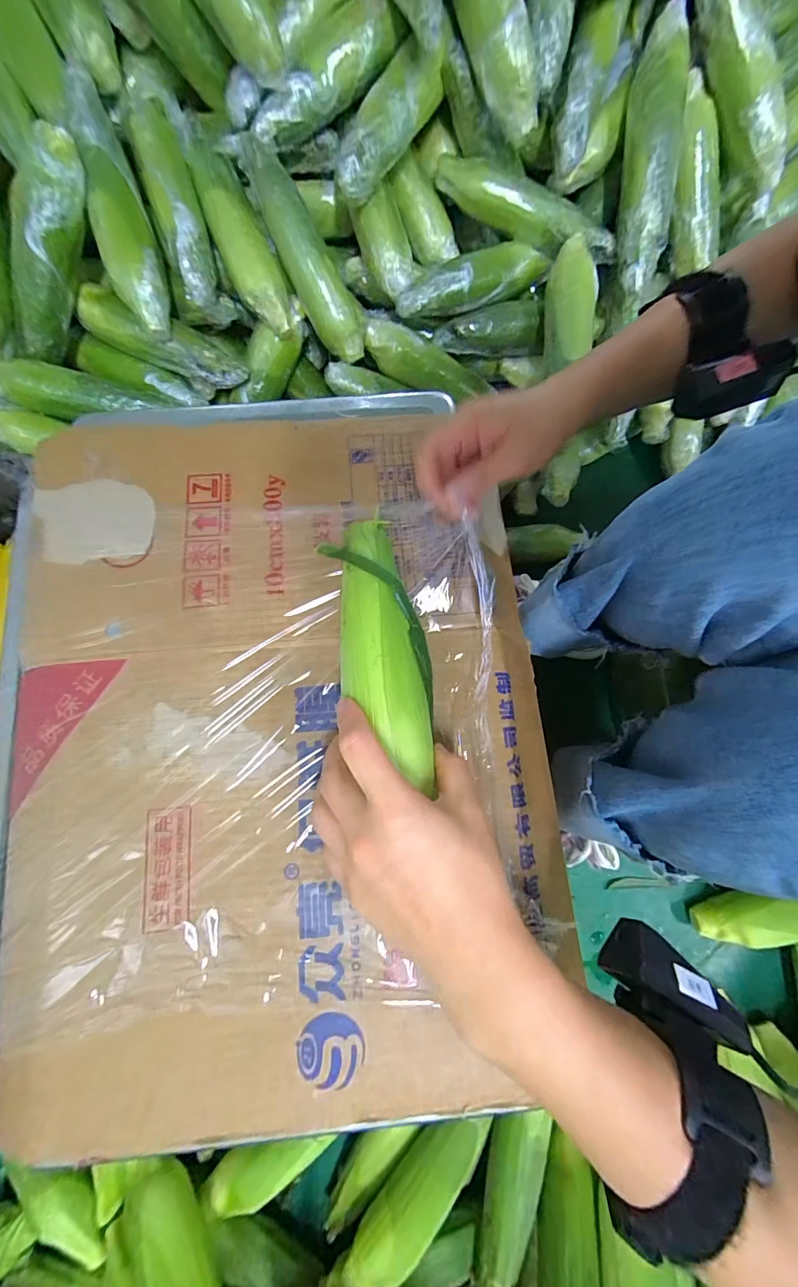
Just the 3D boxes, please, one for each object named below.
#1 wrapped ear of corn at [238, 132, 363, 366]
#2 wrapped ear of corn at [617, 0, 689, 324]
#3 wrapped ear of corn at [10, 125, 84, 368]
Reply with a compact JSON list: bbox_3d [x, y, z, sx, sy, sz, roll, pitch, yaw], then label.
[{"bbox_3d":[-0.101,-0.423,0.471,0.056,0.203,0.042,-40,36,-7],"label":"wrapped ear of corn"},{"bbox_3d":[0.286,-0.537,0.488,0.066,0.047,0.252,-2,111,1],"label":"wrapped ear of corn"},{"bbox_3d":[-0.352,-0.385,0.429,0.052,0.049,0.196,52,125,11],"label":"wrapped ear of corn"}]

